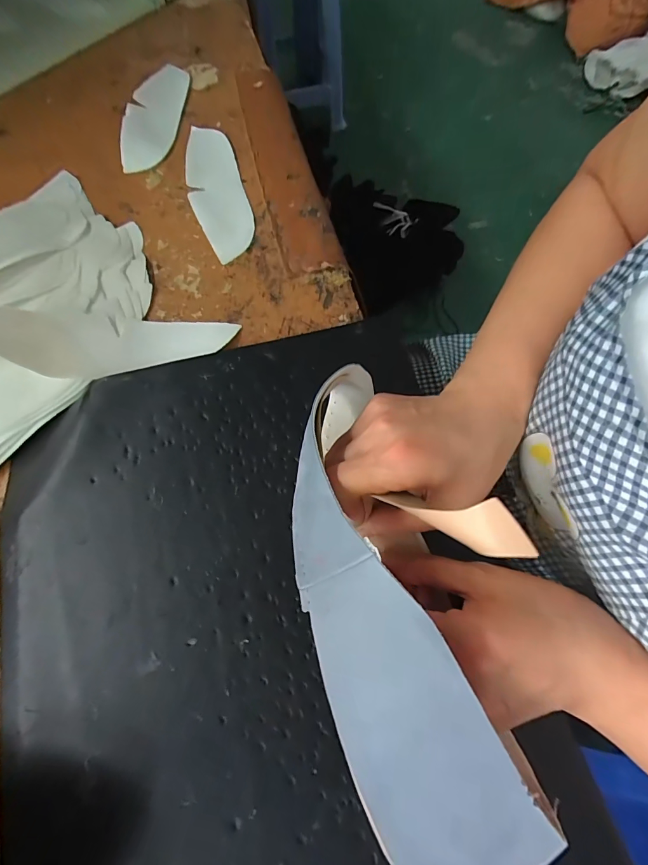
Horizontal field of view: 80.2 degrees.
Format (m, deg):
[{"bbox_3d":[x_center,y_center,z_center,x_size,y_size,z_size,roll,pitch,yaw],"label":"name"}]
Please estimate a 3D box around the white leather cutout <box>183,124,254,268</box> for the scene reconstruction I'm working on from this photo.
[{"bbox_3d":[-0.116,-0.263,0.414,0.057,0.004,0.196,-15,69,-8],"label":"white leather cutout"}]

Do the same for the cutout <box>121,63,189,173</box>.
[{"bbox_3d":[-0.197,-0.378,0.452,0.051,0.020,0.186,2,68,-1],"label":"cutout"}]

